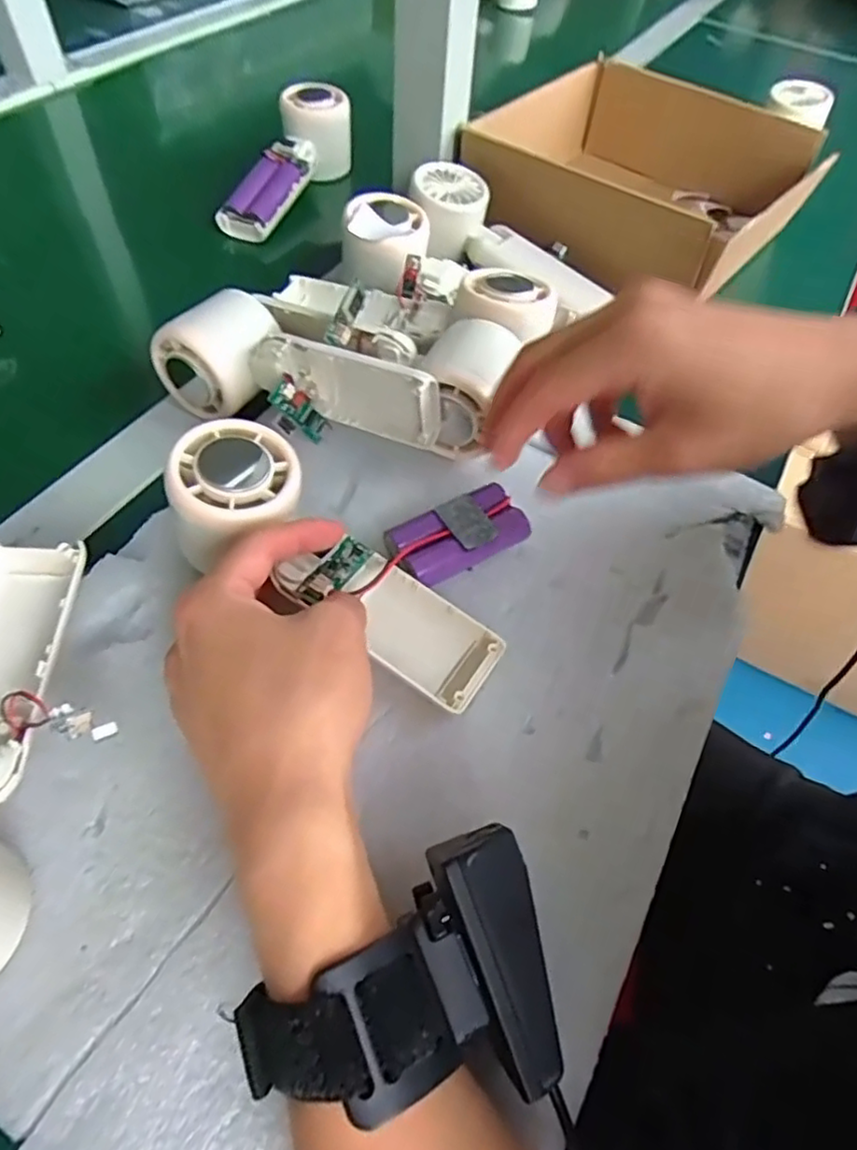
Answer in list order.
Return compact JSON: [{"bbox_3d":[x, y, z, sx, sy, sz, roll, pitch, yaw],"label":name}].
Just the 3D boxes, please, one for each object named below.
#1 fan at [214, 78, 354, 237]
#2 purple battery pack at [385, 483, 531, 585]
[{"bbox_3d":[-0.116,-0.329,0.526,0.056,0.049,0.159,23,71,12],"label":"fan"},{"bbox_3d":[0.014,-0.017,0.318,0.069,0.020,0.034,-22,61,-18],"label":"purple battery pack"}]

